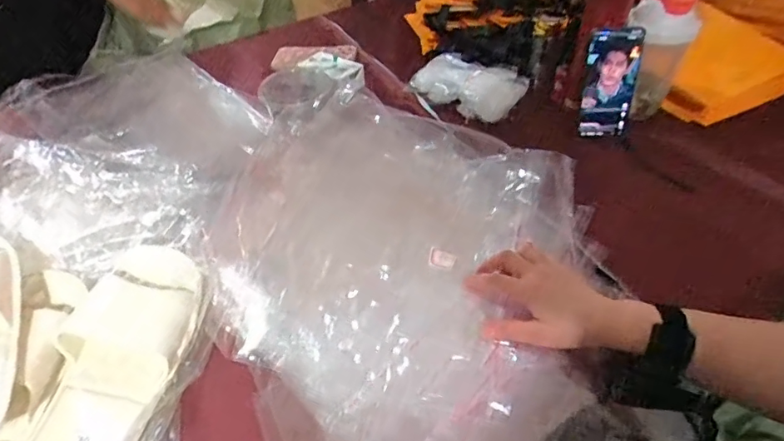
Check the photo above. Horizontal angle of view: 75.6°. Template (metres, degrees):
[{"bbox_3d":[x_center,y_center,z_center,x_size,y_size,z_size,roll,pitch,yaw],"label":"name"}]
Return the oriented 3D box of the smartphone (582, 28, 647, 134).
[{"bbox_3d":[0.321,-0.198,0.741,0.079,0.172,0.015,-13,40,0],"label":"smartphone"}]

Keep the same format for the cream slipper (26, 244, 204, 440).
[{"bbox_3d":[-0.273,0.136,0.508,0.123,0.077,0.276,1,47,7],"label":"cream slipper"}]

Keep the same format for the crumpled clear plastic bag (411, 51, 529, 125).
[{"bbox_3d":[0.132,-0.234,0.863,0.178,0.051,0.129,29,54,28],"label":"crumpled clear plastic bag"}]

